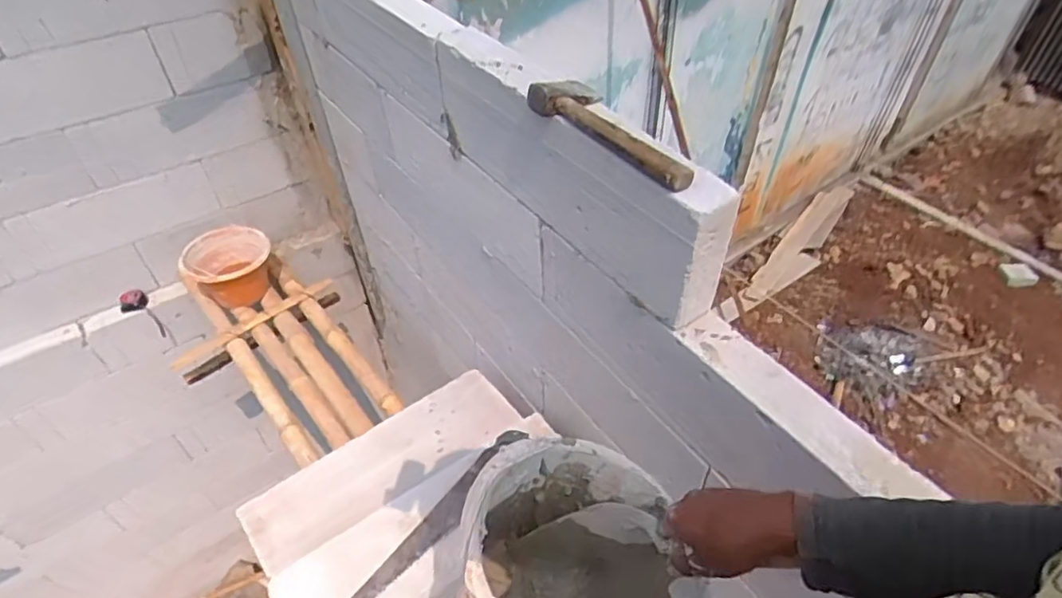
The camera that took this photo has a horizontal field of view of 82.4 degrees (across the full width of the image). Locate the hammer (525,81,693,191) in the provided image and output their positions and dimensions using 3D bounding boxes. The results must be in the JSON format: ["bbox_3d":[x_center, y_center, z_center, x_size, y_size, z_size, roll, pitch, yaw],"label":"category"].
[{"bbox_3d":[0.100,-0.209,0.754,0.084,0.034,0.252,-24,50,-21],"label":"hammer"}]

